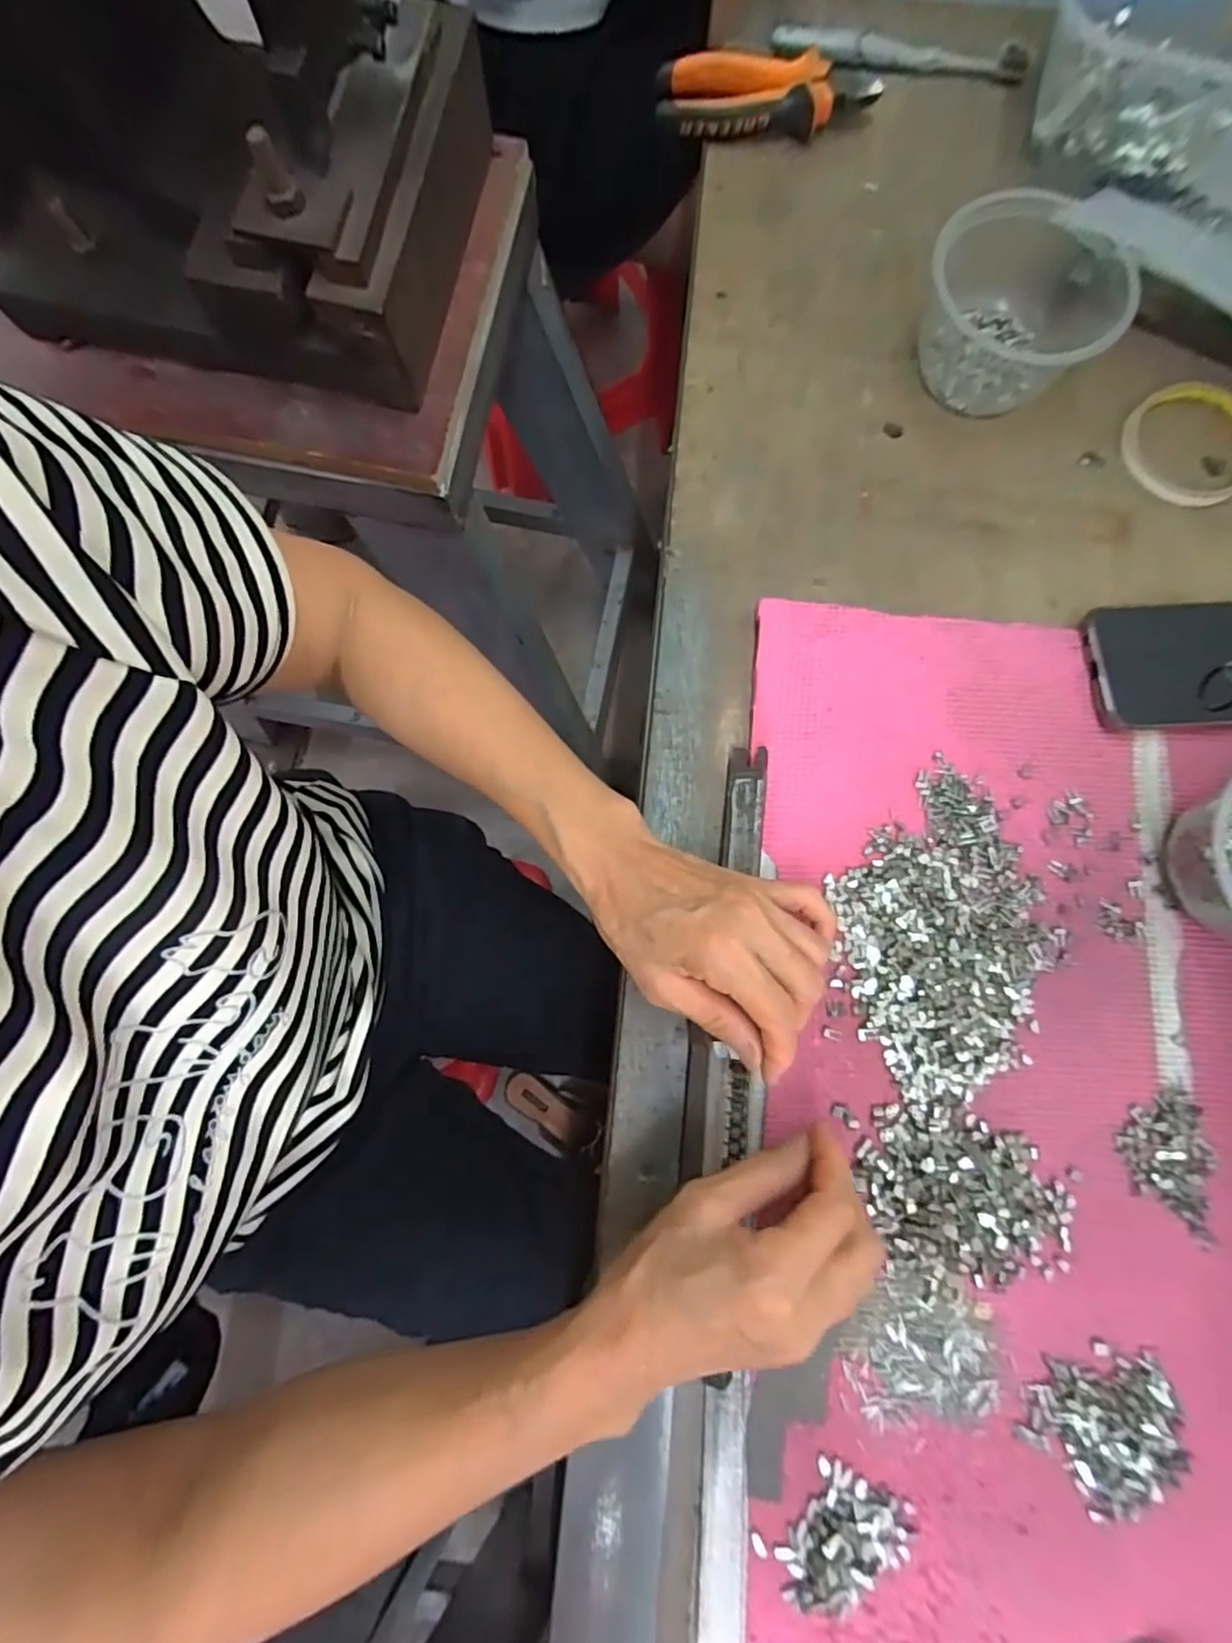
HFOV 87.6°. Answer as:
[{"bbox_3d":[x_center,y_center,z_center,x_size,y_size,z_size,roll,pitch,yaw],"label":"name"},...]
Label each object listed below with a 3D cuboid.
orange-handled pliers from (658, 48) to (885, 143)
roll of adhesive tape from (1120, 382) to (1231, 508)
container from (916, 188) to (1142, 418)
[{"bbox_3d":[0.104,-0.500,0.443,0.150,0.028,0.054,2,79,2],"label":"orange-handled pliers"},{"bbox_3d":[0.372,-0.245,0.413,0.082,0.011,0.088,0,79,1],"label":"roll of adhesive tape"},{"bbox_3d":[0.249,-0.322,0.397,0.112,0.062,0.114,0,79,1],"label":"container"}]

